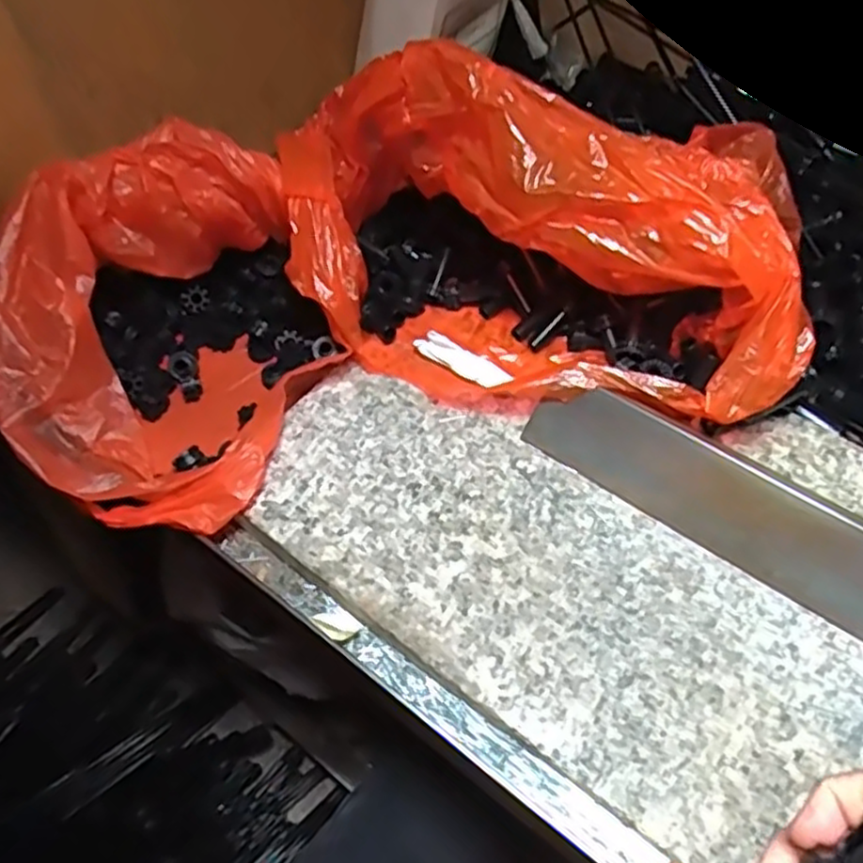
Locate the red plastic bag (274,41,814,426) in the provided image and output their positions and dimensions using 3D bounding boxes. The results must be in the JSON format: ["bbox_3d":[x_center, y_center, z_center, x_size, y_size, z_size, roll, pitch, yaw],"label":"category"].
[{"bbox_3d":[0.061,-0.121,0.448,0.311,0.149,0.175,8,55,8],"label":"red plastic bag"}]

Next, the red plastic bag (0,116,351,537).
[{"bbox_3d":[-0.159,-0.053,0.448,0.187,0.138,0.209,-4,54,0],"label":"red plastic bag"}]

